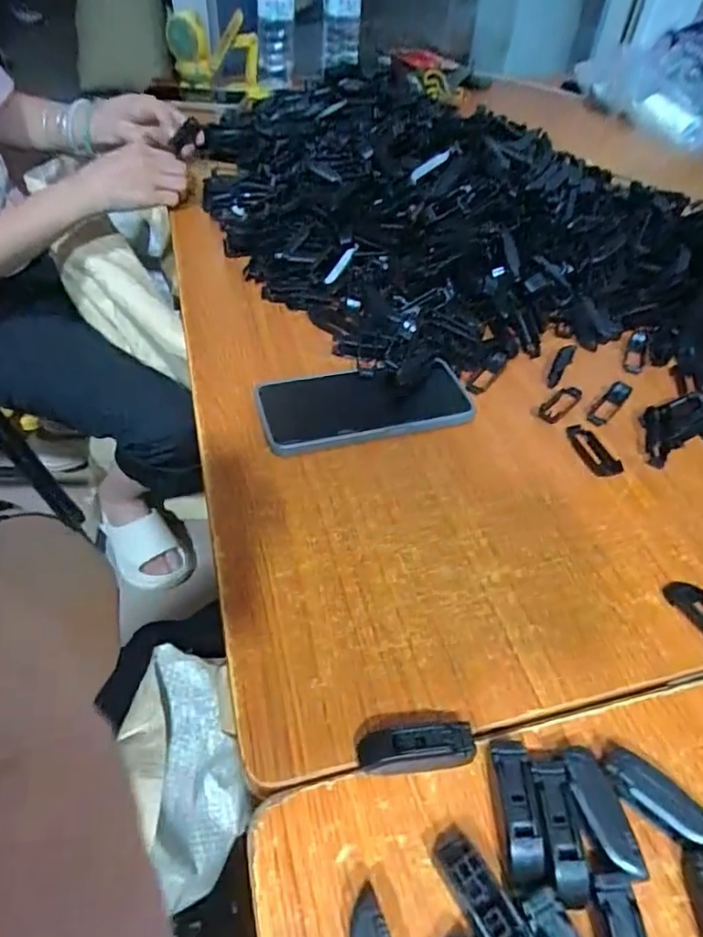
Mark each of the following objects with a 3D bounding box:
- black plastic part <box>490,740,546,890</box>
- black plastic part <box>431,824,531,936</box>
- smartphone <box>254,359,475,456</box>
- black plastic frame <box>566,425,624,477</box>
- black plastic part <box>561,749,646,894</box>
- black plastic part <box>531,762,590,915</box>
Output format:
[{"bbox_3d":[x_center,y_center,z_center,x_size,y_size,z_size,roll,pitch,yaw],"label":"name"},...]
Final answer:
[{"bbox_3d":[0.075,0.157,0.265,0.016,0.016,0.056,3,47,-3],"label":"black plastic part"},{"bbox_3d":[0.056,0.182,0.240,0.016,0.015,0.058,-24,54,-25],"label":"black plastic part"},{"bbox_3d":[0.011,-0.053,0.458,0.163,0.011,0.078,-11,49,-15],"label":"smartphone"},{"bbox_3d":[0.183,-0.014,0.441,0.019,0.010,0.052,-14,50,-18],"label":"black plastic frame"},{"bbox_3d":[0.112,0.160,0.265,0.025,0.017,0.053,-4,48,-9],"label":"black plastic part"},{"bbox_3d":[0.092,0.163,0.261,0.017,0.016,0.055,2,47,-4],"label":"black plastic part"}]

